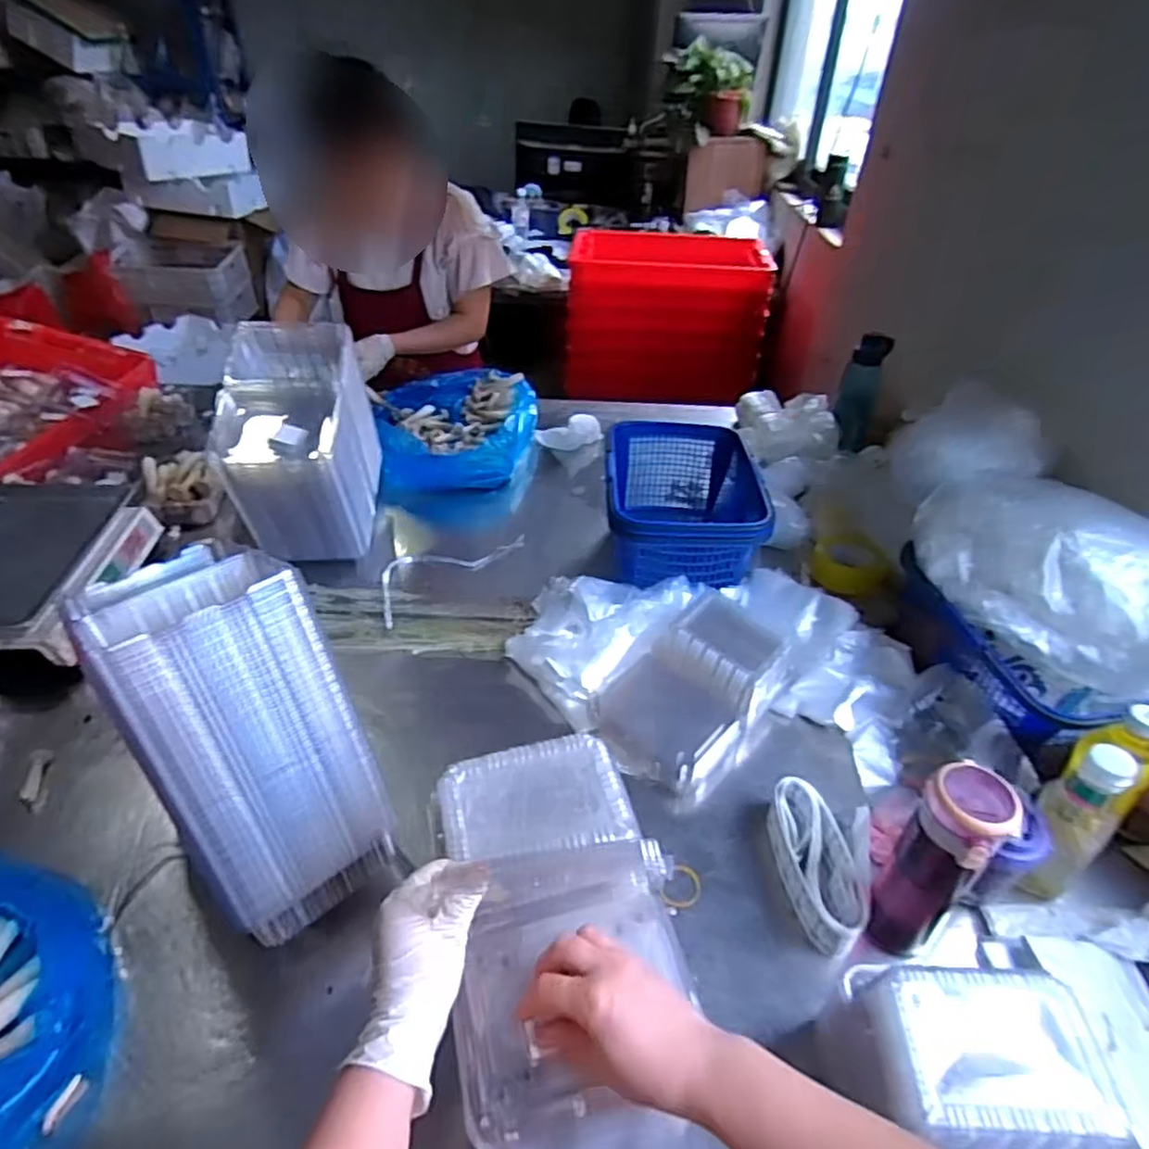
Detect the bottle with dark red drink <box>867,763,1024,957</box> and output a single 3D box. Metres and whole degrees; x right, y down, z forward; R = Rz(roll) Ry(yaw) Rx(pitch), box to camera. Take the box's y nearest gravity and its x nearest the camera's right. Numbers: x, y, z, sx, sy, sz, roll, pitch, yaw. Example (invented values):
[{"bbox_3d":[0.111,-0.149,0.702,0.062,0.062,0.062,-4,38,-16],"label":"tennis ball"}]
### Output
[{"bbox_3d":[0.336,0.277,0.659,0.068,0.226,0.067,33,48,32],"label":"bottle with dark red drink"}]

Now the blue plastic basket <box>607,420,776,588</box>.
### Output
[{"bbox_3d":[0.168,-0.095,1.138,0.234,0.174,0.309,3,39,1],"label":"blue plastic basket"}]

